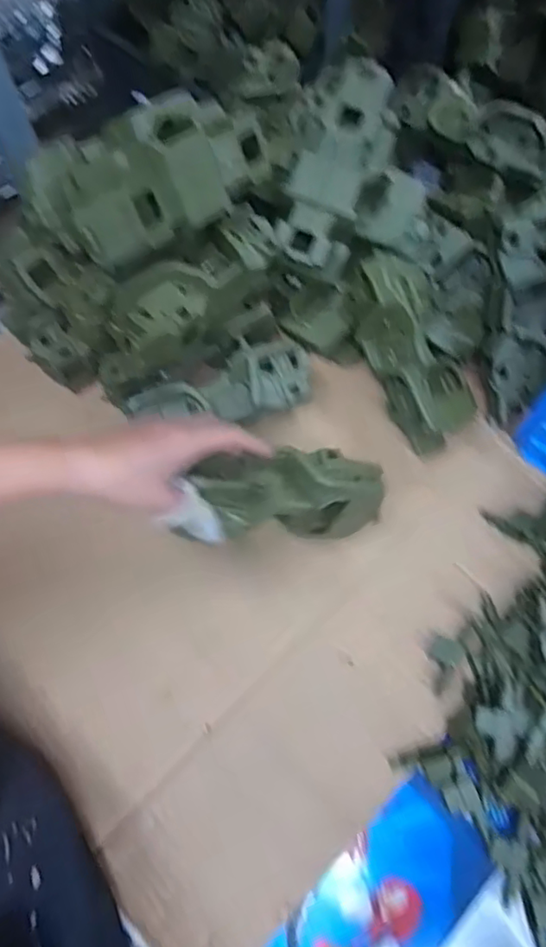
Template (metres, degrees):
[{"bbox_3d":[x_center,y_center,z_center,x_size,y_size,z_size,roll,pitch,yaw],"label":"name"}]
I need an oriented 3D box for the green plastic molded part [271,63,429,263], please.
[{"bbox_3d":[0.081,-0.282,0.574,0.136,0.042,0.185,16,94,-24],"label":"green plastic molded part"}]

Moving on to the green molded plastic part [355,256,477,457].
[{"bbox_3d":[0.130,-0.113,0.560,0.078,0.059,0.189,-19,88,-7],"label":"green molded plastic part"}]

